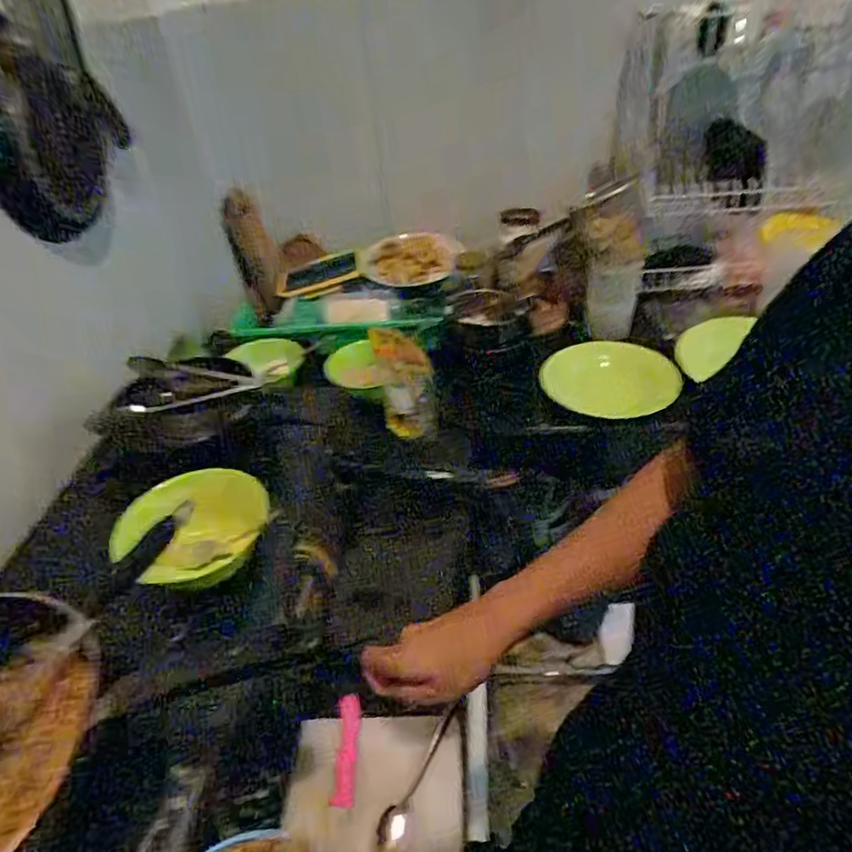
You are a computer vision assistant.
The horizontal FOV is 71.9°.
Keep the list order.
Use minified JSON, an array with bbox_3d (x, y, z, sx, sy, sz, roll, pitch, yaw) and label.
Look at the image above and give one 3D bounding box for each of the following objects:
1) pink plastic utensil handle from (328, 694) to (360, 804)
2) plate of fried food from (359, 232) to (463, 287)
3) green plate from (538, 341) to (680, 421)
[{"bbox_3d":[-0.081,0.327,0.598,0.021,0.012,0.104,-4,39,3],"label":"pink plastic utensil handle"},{"bbox_3d":[-0.031,-0.357,1.244,0.222,0.054,0.194,-8,39,-2],"label":"plate of fried food"},{"bbox_3d":[0.296,-0.087,0.970,0.188,0.032,0.194,-4,39,3],"label":"green plate"}]

